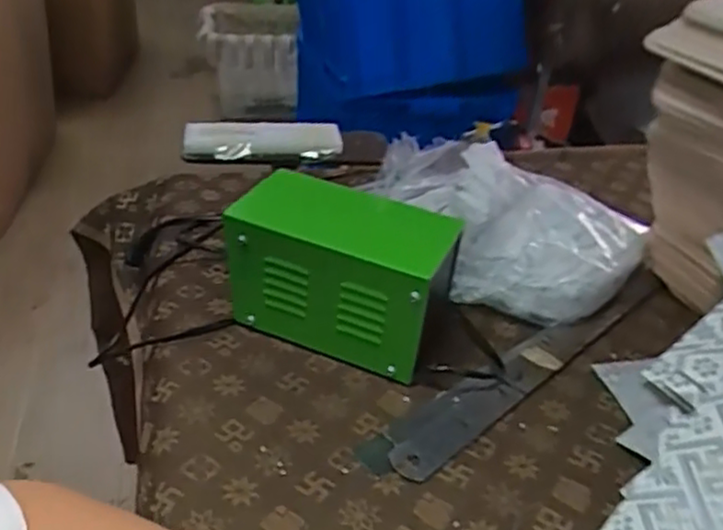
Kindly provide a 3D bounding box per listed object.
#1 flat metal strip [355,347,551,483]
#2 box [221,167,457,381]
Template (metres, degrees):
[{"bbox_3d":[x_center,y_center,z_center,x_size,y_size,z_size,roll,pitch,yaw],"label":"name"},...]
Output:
[{"bbox_3d":[0.074,0.105,0.510,0.171,0.012,0.047,-25,44,-36],"label":"flat metal strip"},{"bbox_3d":[-0.017,0.006,0.555,0.165,0.116,0.087,15,35,15],"label":"box"}]

